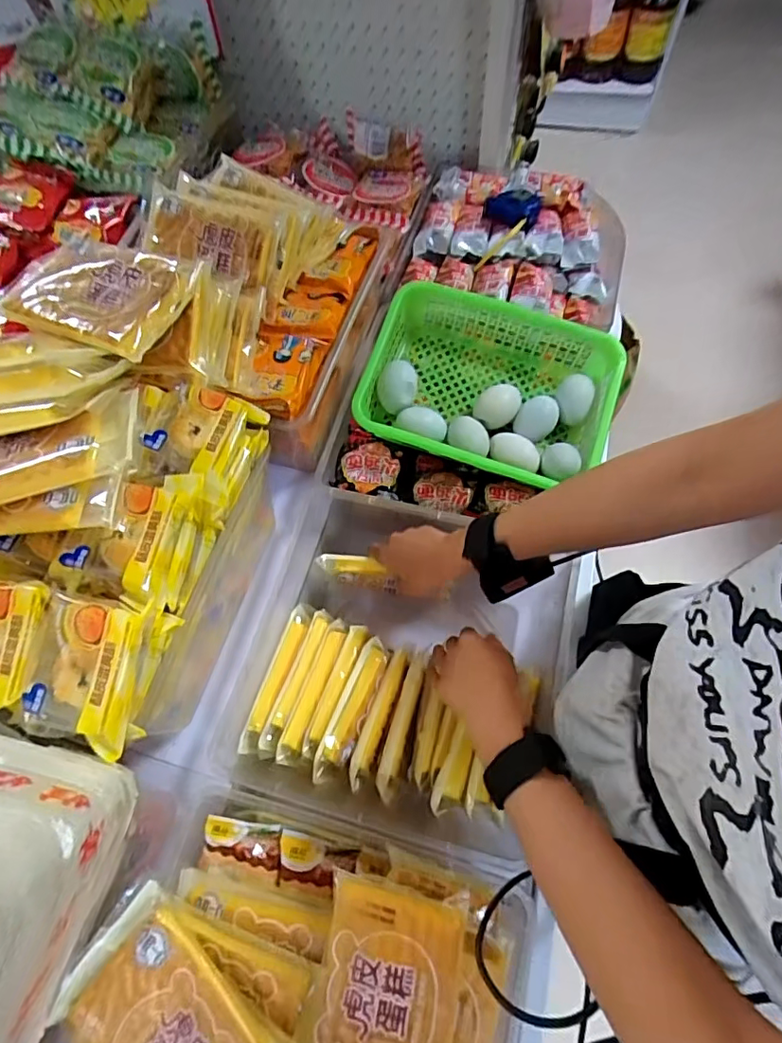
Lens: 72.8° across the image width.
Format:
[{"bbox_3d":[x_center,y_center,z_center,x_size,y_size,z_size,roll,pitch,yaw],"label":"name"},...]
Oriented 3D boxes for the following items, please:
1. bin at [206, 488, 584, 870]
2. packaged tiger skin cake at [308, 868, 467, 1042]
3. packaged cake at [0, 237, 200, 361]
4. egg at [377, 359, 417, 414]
[{"bbox_3d":[0.008,0.140,0.547,0.310,0.083,0.299,13,65,10],"label":"bin"},{"bbox_3d":[-0.002,0.336,0.351,0.104,0.029,0.154,9,64,8],"label":"packaged tiger skin cake"},{"bbox_3d":[-0.234,-0.185,0.423,0.148,0.015,0.095,19,66,13],"label":"packaged cake"},{"bbox_3d":[0.009,-0.161,0.624,0.046,0.047,0.054,3,63,5],"label":"egg"}]

